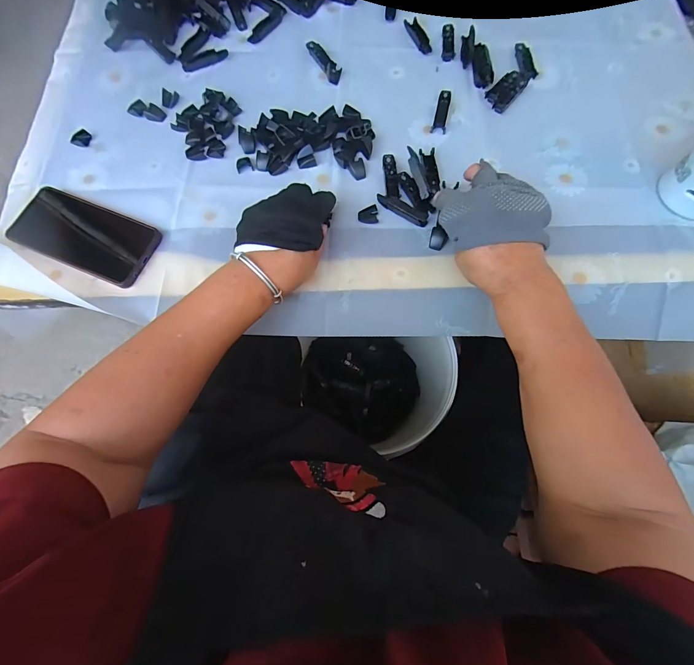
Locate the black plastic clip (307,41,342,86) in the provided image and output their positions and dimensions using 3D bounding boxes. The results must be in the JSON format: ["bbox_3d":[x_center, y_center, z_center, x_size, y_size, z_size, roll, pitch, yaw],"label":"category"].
[{"bbox_3d":[-0.031,-0.372,0.468,0.019,0.008,0.085,-26,74,-6],"label":"black plastic clip"}]

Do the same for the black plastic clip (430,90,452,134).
[{"bbox_3d":[0.123,-0.285,0.439,0.018,0.009,0.065,14,74,6],"label":"black plastic clip"}]

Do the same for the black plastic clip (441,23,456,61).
[{"bbox_3d":[0.140,-0.400,0.473,0.017,0.008,0.061,4,74,3],"label":"black plastic clip"}]

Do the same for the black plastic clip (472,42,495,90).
[{"bbox_3d":[0.180,-0.356,0.456,0.024,0.006,0.069,-1,73,1],"label":"black plastic clip"}]

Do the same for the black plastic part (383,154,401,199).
[{"bbox_3d":[0.053,-0.188,0.410,0.016,0.004,0.065,-3,73,1],"label":"black plastic part"}]

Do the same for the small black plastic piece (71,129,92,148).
[{"bbox_3d":[-0.342,-0.249,0.442,0.022,0.008,0.023,0,73,1],"label":"small black plastic piece"}]

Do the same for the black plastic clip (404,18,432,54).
[{"bbox_3d":[0.100,-0.418,0.484,0.021,0.007,0.067,-22,74,-5],"label":"black plastic clip"}]

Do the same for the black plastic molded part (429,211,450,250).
[{"bbox_3d":[0.102,-0.106,0.384,0.017,0.007,0.027,11,74,5],"label":"black plastic molded part"}]

